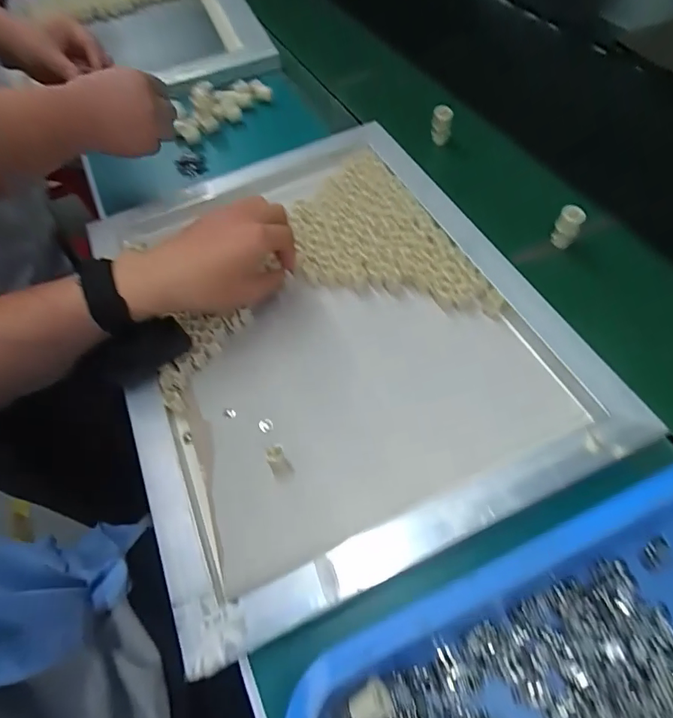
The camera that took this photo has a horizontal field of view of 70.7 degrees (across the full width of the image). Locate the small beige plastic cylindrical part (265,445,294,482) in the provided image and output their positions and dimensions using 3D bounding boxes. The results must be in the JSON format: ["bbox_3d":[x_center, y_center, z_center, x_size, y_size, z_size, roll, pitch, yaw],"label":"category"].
[{"bbox_3d":[-0.044,0.082,0.370,0.015,0.034,0.008,-24,27,-11],"label":"small beige plastic cylindrical part"}]

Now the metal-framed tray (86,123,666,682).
[{"bbox_3d":[-0.019,-0.041,0.462,0.362,0.057,0.473,-22,57,-10],"label":"metal-framed tray"}]

